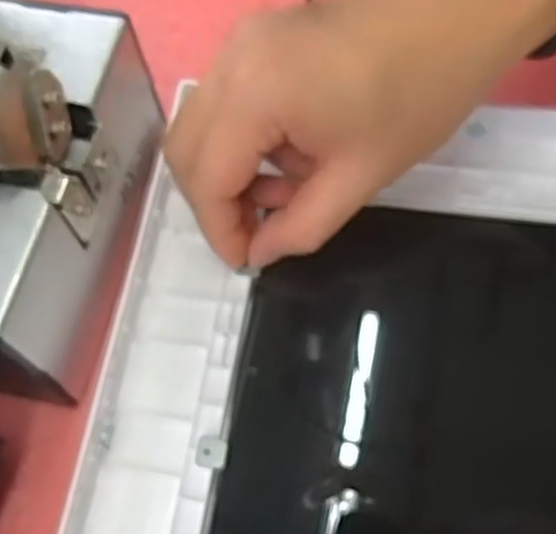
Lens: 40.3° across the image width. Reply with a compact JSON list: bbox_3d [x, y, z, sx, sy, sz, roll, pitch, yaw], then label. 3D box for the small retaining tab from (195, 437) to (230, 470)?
[{"bbox_3d":[-0.023,0.065,0.266,0.012,0.004,0.011,-2,64,4],"label":"small retaining tab"}]

